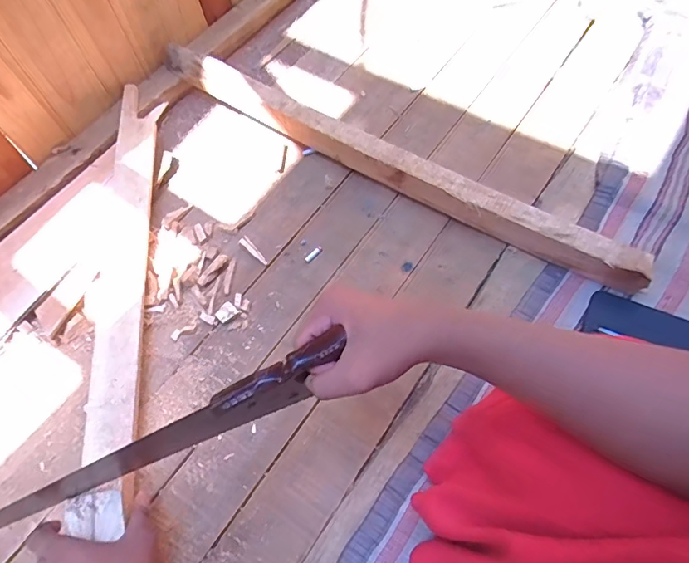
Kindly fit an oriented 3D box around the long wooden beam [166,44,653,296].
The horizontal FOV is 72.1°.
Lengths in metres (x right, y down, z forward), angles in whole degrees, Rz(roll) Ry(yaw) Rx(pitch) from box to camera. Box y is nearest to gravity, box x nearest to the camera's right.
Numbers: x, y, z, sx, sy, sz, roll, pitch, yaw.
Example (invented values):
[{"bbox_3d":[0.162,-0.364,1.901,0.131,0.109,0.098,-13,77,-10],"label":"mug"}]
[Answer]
[{"bbox_3d":[0.032,-0.188,0.705,0.791,0.086,0.035,31,68,17],"label":"long wooden beam"}]

